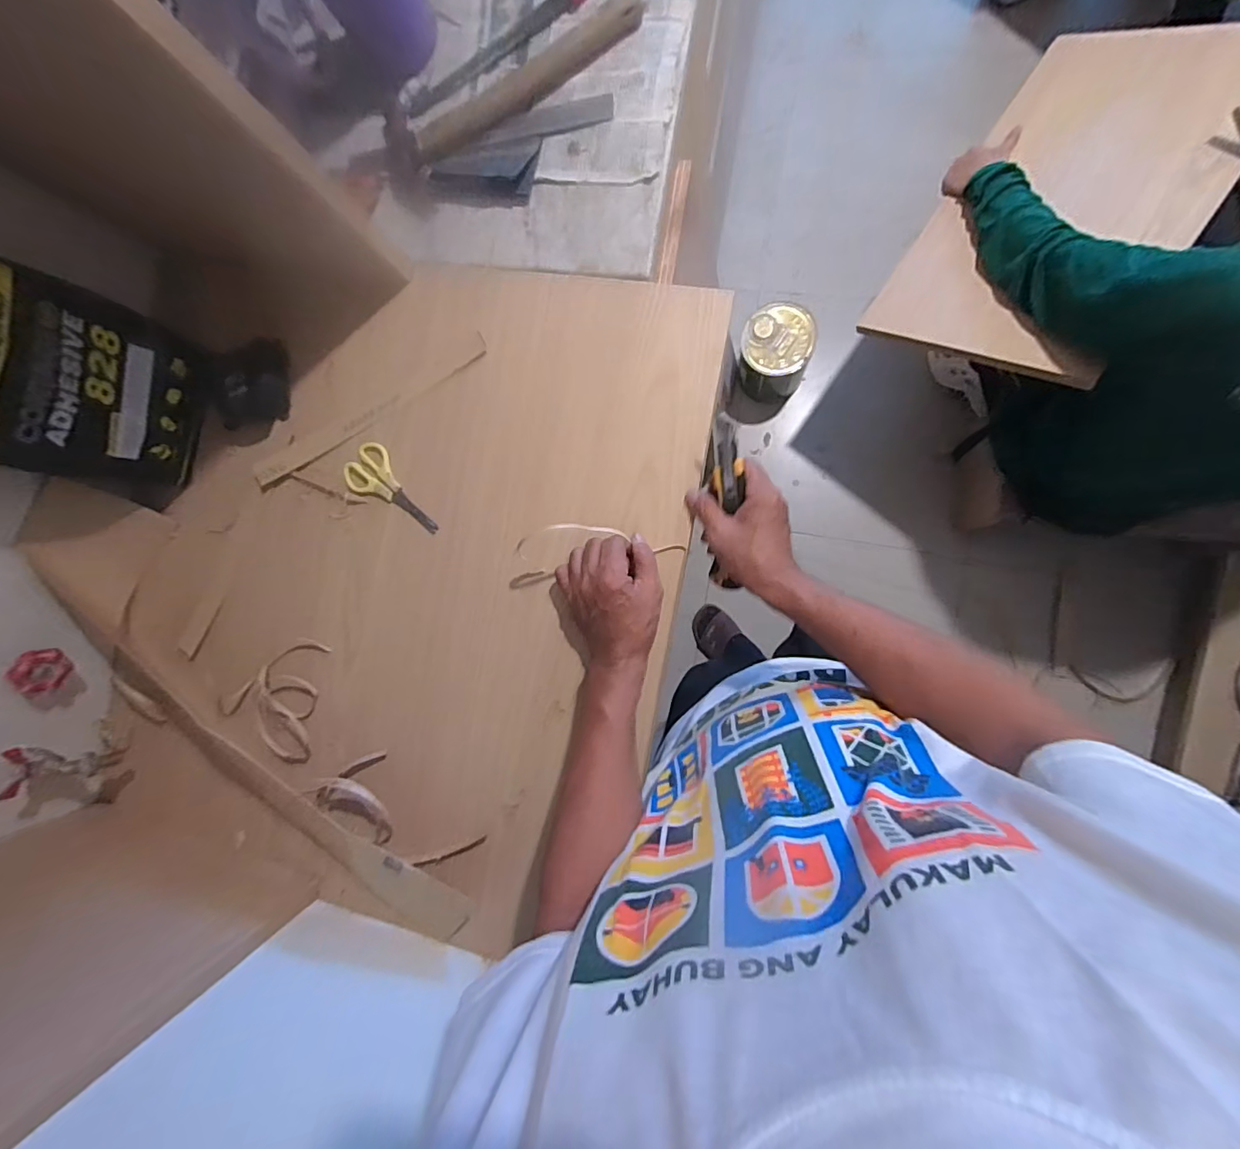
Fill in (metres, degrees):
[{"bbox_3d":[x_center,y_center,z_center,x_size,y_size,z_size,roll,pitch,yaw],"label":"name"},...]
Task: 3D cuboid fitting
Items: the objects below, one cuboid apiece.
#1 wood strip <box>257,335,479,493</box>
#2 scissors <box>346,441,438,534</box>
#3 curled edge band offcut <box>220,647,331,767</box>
[{"bbox_3d":[-0.280,-0.179,0.593,0.303,0.010,0.026,-27,87,9],"label":"wood strip"},{"bbox_3d":[-0.254,-0.087,0.588,0.054,0.006,0.125,-40,85,8],"label":"scissors"},{"bbox_3d":[-0.390,0.138,0.615,0.121,0.026,0.139,32,96,7],"label":"curled edge band offcut"}]

